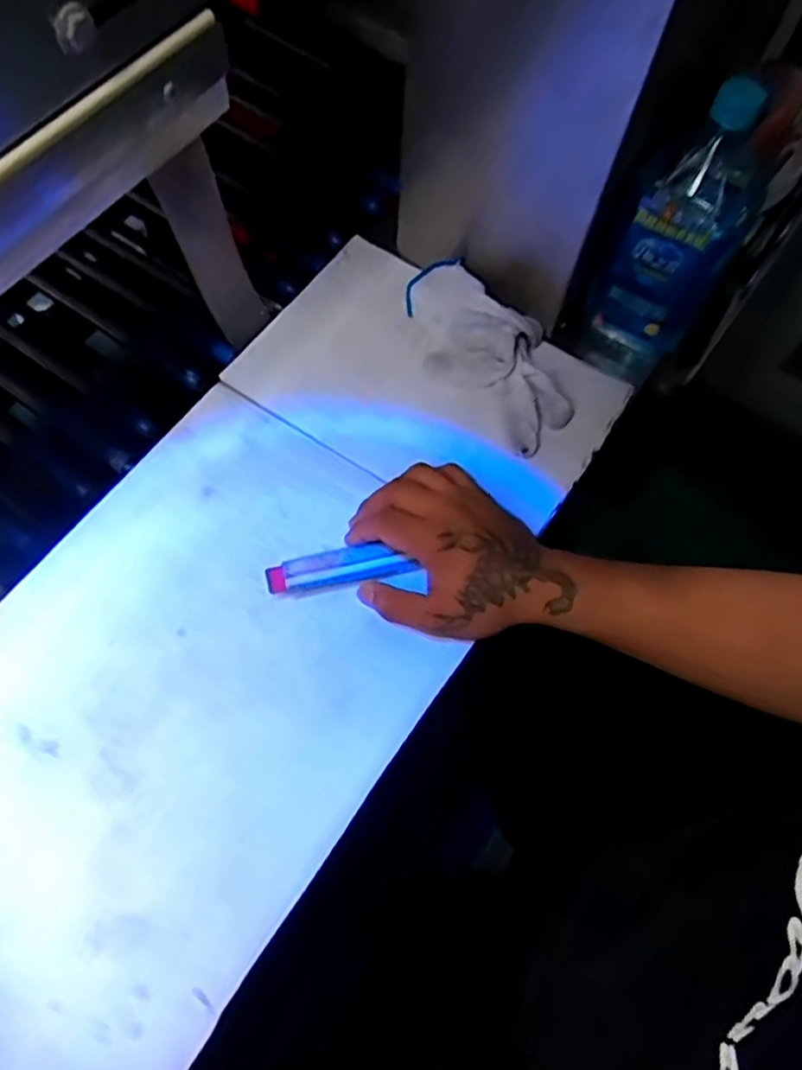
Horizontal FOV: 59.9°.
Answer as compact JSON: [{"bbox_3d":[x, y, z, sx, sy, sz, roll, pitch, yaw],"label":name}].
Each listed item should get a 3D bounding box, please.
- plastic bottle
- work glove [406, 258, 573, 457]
[{"bbox_3d":[0.213,-0.225,0.538,0.084,0.212,0.101,30,69,10],"label":"plastic bottle"},{"bbox_3d":[0.078,-0.158,0.590,0.094,0.051,0.178,-37,85,-16],"label":"work glove"}]

